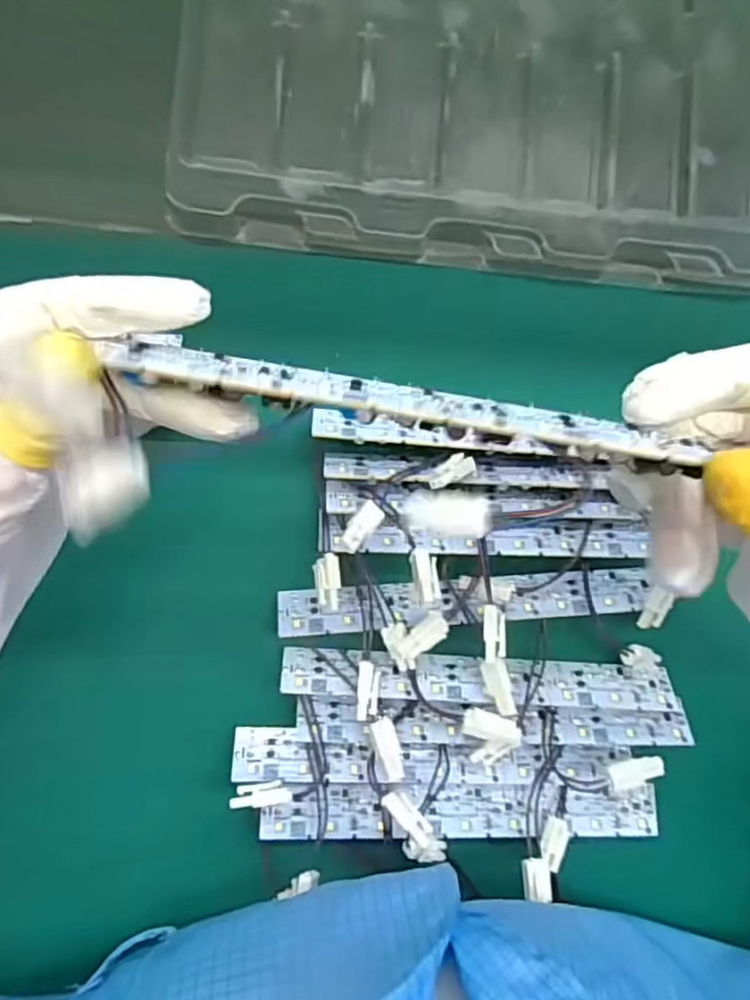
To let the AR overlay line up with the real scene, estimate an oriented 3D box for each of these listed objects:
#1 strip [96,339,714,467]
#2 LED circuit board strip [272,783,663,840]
[{"bbox_3d":[0.011,-0.029,0.193,0.170,0.023,0.004,9,121,-3],"label":"strip"},{"bbox_3d":[0.044,0.149,0.316,0.190,0.009,0.024,2,73,-5],"label":"LED circuit board strip"}]

